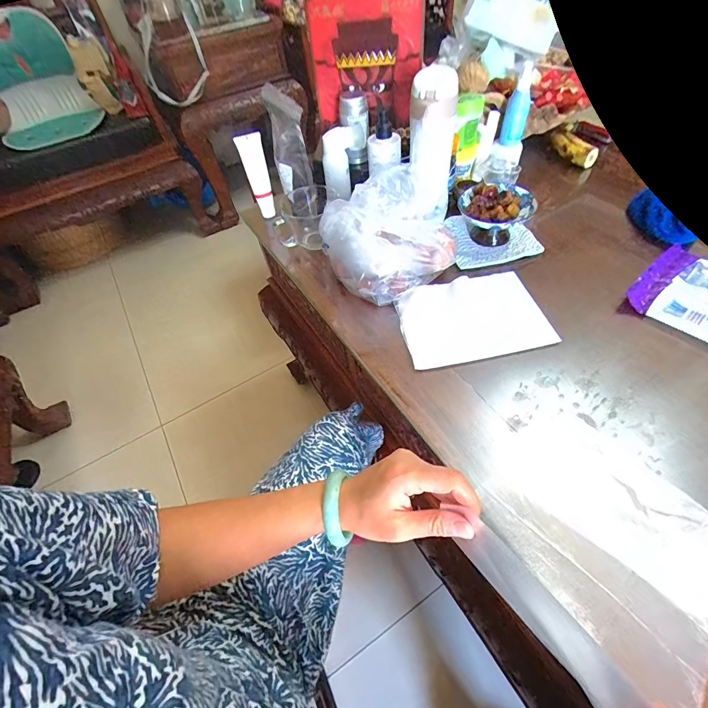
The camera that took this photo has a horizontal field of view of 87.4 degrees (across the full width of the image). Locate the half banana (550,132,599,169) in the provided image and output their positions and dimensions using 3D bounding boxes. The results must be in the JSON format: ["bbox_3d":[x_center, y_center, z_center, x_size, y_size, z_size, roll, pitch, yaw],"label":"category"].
[{"bbox_3d":[0.443,-0.413,0.746,0.031,0.037,0.099,-40,75,-22],"label":"half banana"}]

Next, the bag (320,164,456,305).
[{"bbox_3d":[0.050,-0.173,0.547,0.152,0.131,0.144,-35,59,-19],"label":"bag"}]

